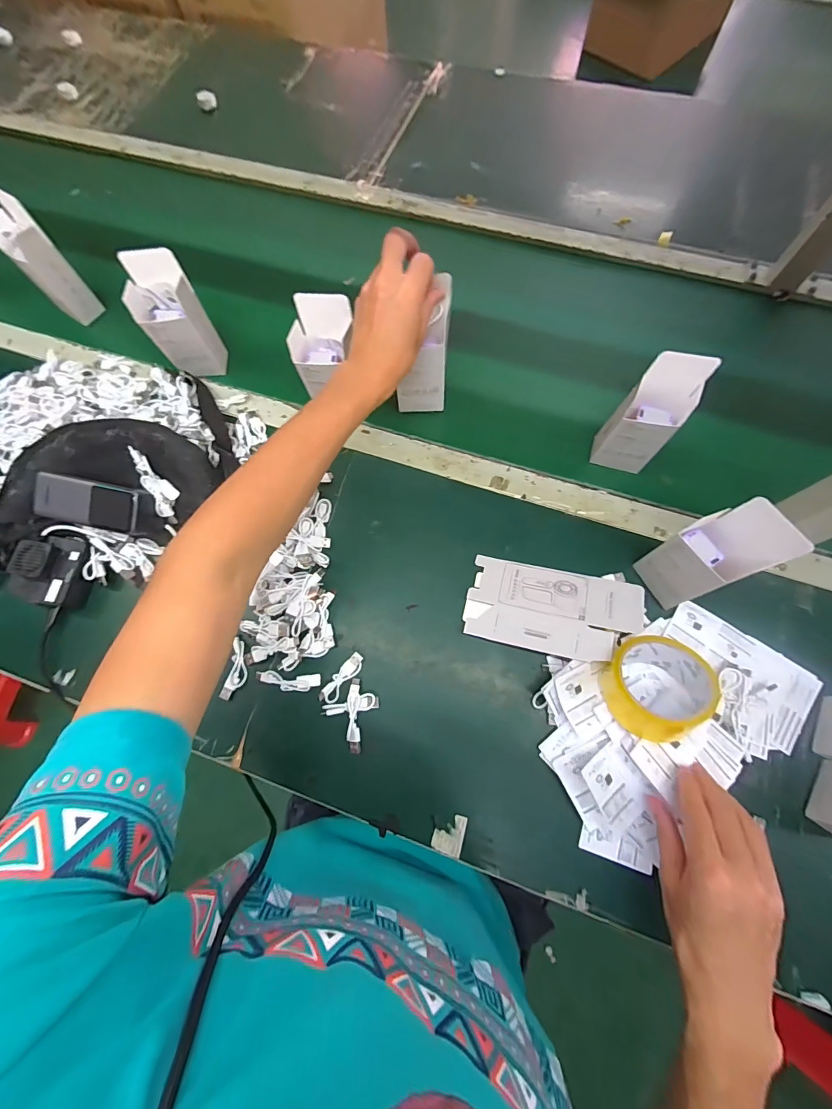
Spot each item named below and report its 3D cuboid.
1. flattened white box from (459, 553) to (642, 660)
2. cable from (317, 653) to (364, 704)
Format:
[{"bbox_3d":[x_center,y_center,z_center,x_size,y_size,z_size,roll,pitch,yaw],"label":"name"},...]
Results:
[{"bbox_3d":[0.154,0.062,0.477,0.186,0.008,0.098,11,67,15],"label":"flattened white box"},{"bbox_3d":[-0.083,0.140,0.474,0.020,0.015,0.062,38,77,12],"label":"cable"}]

